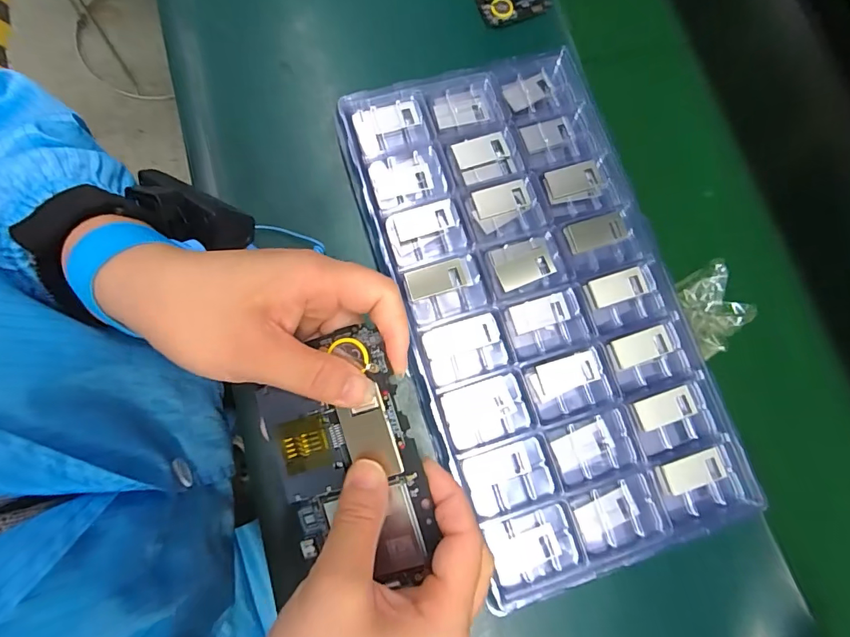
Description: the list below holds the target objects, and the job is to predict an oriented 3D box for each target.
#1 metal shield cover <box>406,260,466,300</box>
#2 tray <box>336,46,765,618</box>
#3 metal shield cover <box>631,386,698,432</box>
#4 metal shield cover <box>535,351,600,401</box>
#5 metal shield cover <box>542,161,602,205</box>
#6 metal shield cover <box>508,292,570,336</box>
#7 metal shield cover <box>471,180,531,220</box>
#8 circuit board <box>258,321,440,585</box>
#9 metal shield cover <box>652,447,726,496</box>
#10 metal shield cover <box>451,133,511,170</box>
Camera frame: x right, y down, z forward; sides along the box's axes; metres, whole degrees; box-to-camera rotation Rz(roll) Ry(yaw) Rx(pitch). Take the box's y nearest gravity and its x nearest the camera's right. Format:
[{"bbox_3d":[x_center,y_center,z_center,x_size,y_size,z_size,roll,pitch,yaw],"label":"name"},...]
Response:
[{"bbox_3d":[0.008,-0.029,0.338,0.044,0.004,0.022,-15,104,-3],"label":"metal shield cover"},{"bbox_3d":[0.084,-0.016,0.336,0.200,0.030,0.381,-17,79,-3],"label":"tray"},{"bbox_3d":[0.175,0.065,0.327,0.044,0.004,0.022,-15,80,-10],"label":"metal shield cover"},{"bbox_3d":[0.105,0.041,0.331,0.044,0.005,0.024,-17,80,-10],"label":"metal shield cover"},{"bbox_3d":[0.119,-0.109,0.360,0.045,0.005,0.027,-12,79,-9],"label":"metal shield cover"},{"bbox_3d":[0.087,-0.003,0.341,0.043,0.004,0.021,-16,80,-10],"label":"metal shield cover"},{"bbox_3d":[0.060,-0.093,0.352,0.044,0.006,0.022,-15,79,-10],"label":"metal shield cover"},{"bbox_3d":[-0.038,0.068,0.214,0.067,0.008,0.117,-15,89,3],"label":"circuit board"},{"bbox_3d":[0.190,0.110,0.317,0.046,0.004,0.024,-16,80,-10],"label":"metal shield cover"},{"bbox_3d":[0.045,-0.135,0.360,0.043,0.004,0.022,-17,80,-10],"label":"metal shield cover"}]

